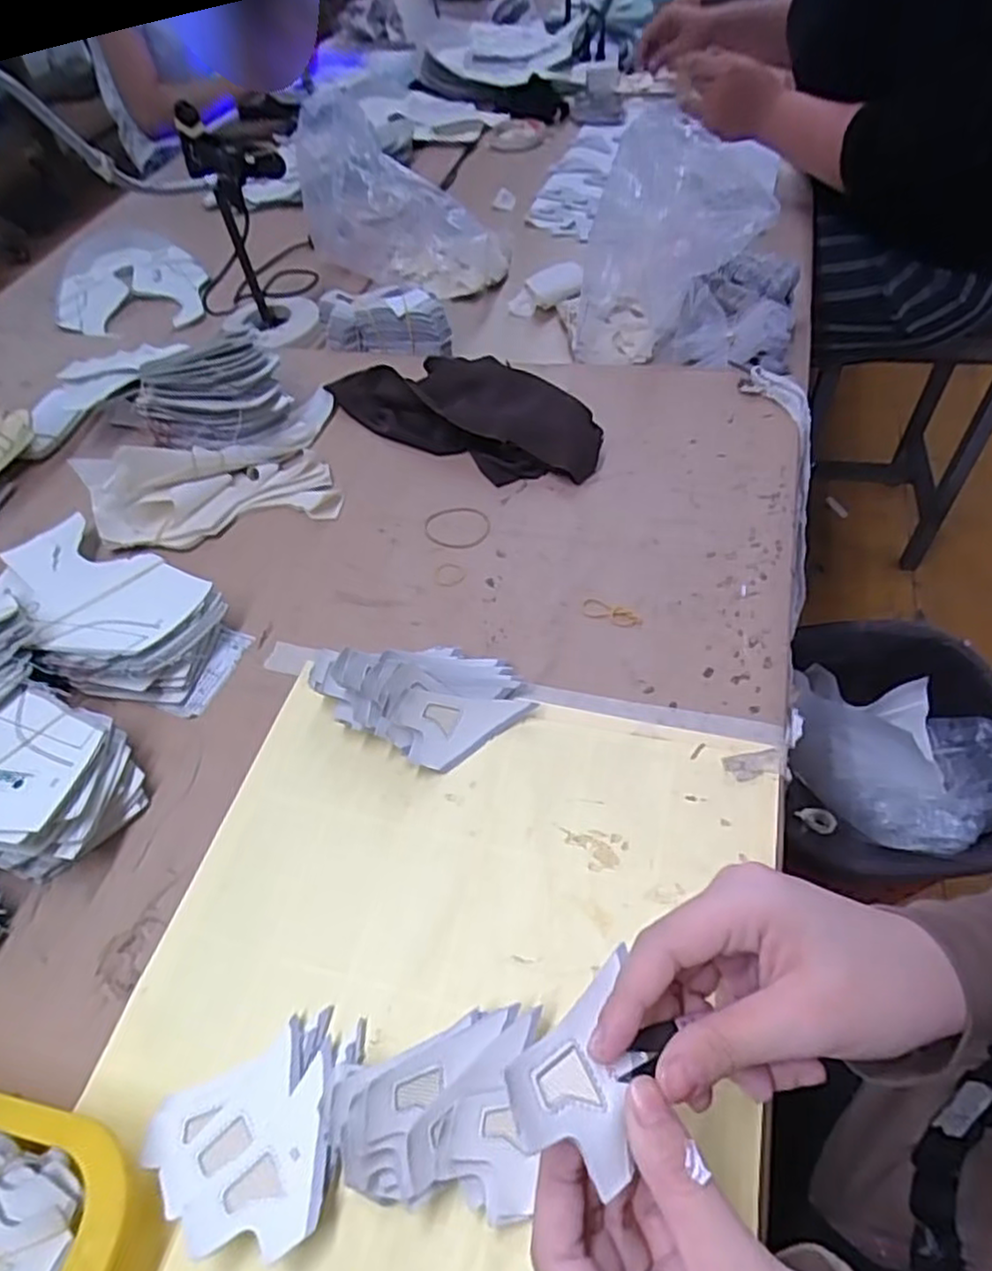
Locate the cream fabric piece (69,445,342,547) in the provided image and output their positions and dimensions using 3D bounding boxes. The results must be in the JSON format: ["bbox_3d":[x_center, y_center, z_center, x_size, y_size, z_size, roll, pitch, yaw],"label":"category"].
[{"bbox_3d":[-0.234,-0.124,0.583,0.196,0.051,0.082,-12,53,-3],"label":"cream fabric piece"}]

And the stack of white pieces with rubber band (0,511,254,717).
[{"bbox_3d":[-0.290,-0.020,0.521,0.226,0.041,0.103,27,60,24],"label":"stack of white pieces with rubber band"}]

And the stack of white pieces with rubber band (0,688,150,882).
[{"bbox_3d":[-0.276,0.088,0.433,0.110,0.052,0.100,13,56,15],"label":"stack of white pieces with rubber band"}]

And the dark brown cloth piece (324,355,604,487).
[{"bbox_3d":[-0.026,-0.209,0.634,0.265,0.038,0.110,28,61,24],"label":"dark brown cloth piece"}]

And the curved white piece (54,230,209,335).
[{"bbox_3d":[-0.489,-0.475,0.950,0.191,0.020,0.293,-14,53,-4],"label":"curved white piece"}]

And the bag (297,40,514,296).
[{"bbox_3d":[-0.115,-0.534,0.855,0.238,0.198,0.115,16,56,17],"label":"bag"}]

